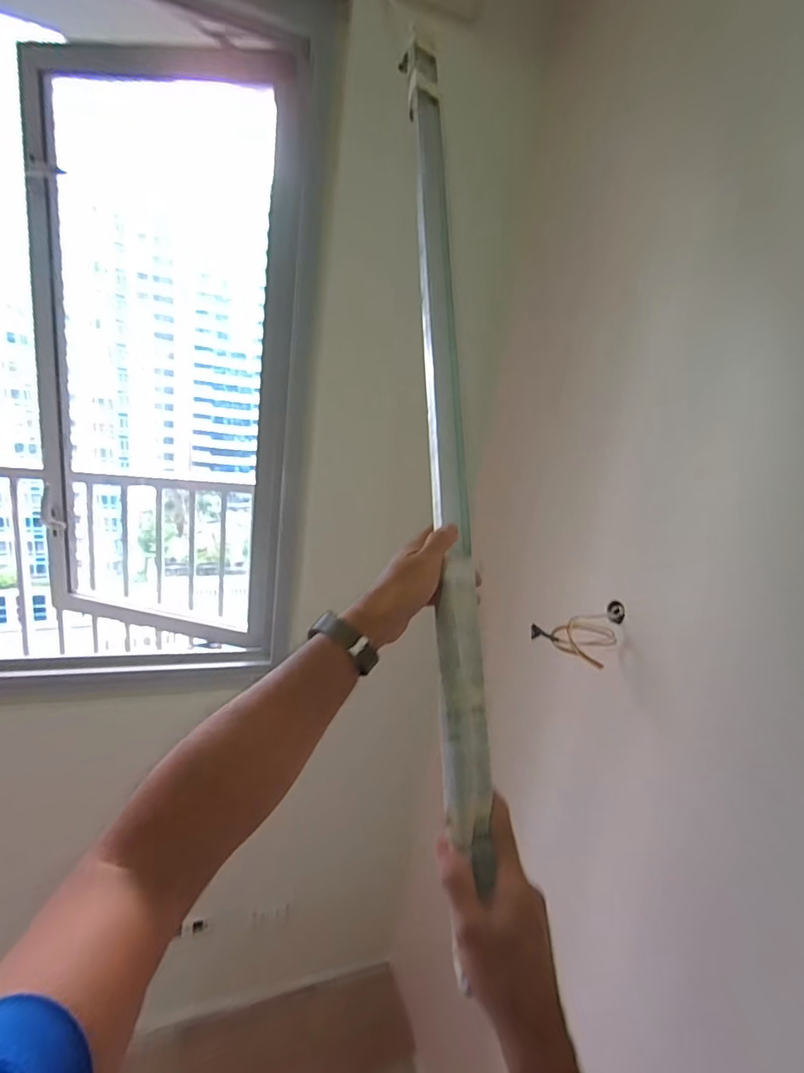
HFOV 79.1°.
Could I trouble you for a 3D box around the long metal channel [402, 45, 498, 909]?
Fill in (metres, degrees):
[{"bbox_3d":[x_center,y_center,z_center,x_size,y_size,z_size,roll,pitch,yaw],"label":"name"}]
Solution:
[{"bbox_3d":[0.040,-0.193,0.530,0.046,0.947,0.031,3,-19,-15],"label":"long metal channel"}]

